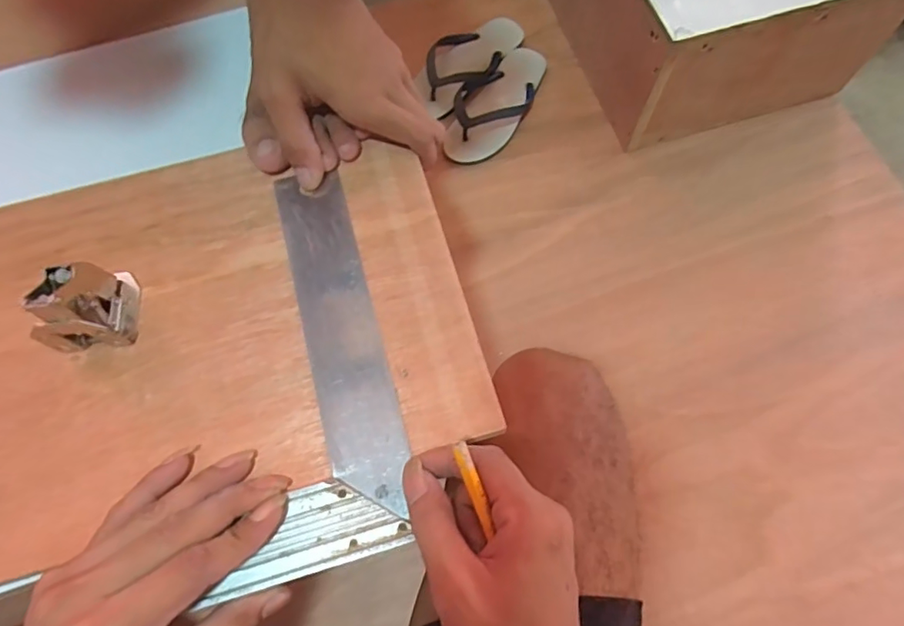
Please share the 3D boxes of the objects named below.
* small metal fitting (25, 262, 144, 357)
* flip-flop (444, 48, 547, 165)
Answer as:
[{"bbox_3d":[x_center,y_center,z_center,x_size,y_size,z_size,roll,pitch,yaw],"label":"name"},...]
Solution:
[{"bbox_3d":[-0.213,-0.007,0.320,0.033,0.055,0.056,13,70,6],"label":"small metal fitting"},{"bbox_3d":[0.072,-0.361,0.911,0.116,0.044,0.225,20,71,9],"label":"flip-flop"}]

